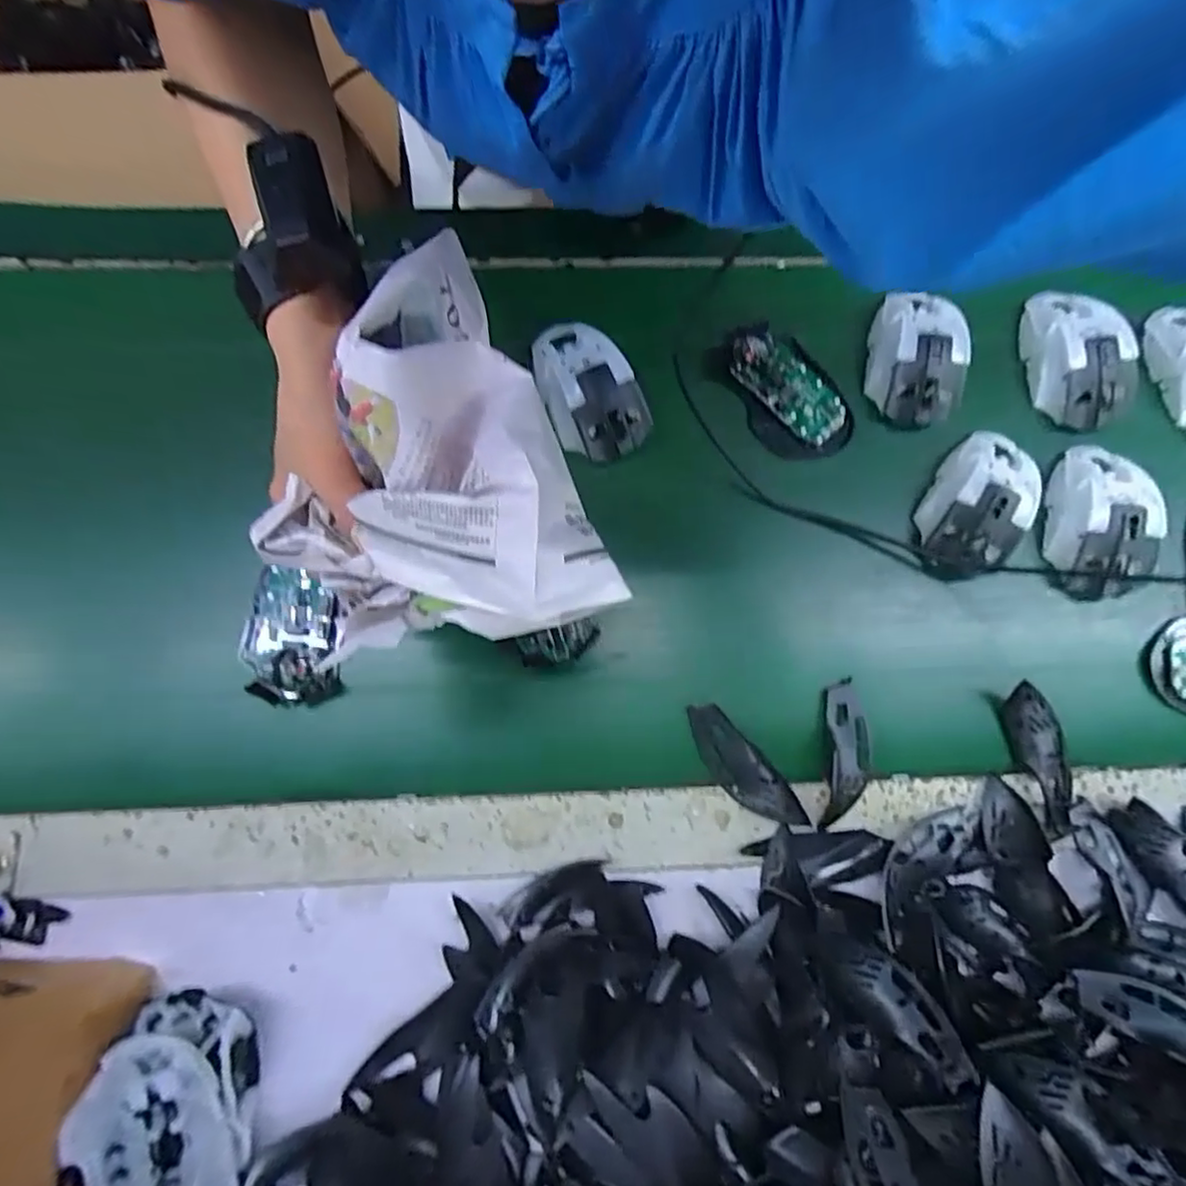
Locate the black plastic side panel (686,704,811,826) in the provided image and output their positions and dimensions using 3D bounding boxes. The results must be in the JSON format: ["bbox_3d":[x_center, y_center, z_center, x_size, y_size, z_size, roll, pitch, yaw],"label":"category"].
[{"bbox_3d":[0.100,0.117,0.432,0.033,0.015,0.096,-37,81,-9],"label":"black plastic side panel"}]

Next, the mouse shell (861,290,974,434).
[{"bbox_3d":[0.242,-0.179,0.485,0.063,0.027,0.105,-1,77,-2],"label":"mouse shell"}]

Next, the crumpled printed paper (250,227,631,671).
[{"bbox_3d":[-0.091,-0.059,0.306,0.145,0.092,0.194,-24,79,-7],"label":"crumpled printed paper"}]

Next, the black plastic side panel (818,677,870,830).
[{"bbox_3d":[0.171,0.108,0.436,0.031,0.015,0.095,8,77,0],"label":"black plastic side panel"}]

